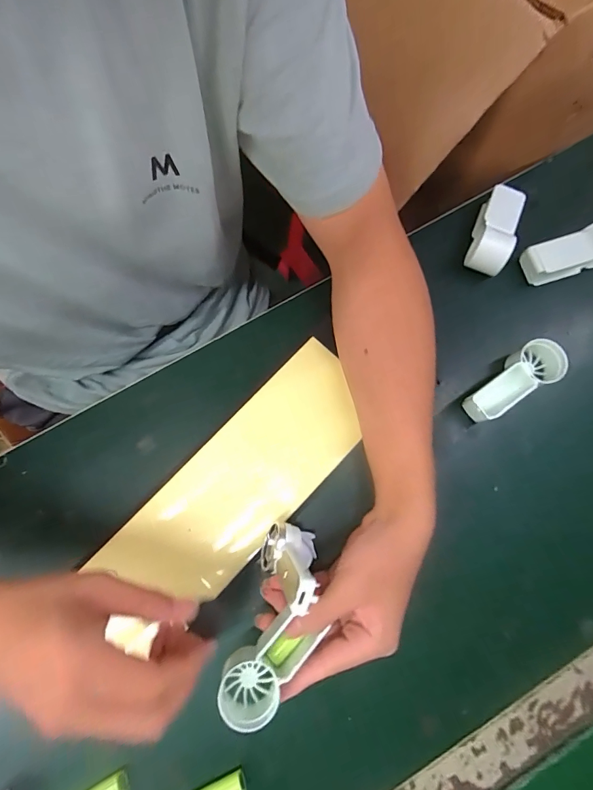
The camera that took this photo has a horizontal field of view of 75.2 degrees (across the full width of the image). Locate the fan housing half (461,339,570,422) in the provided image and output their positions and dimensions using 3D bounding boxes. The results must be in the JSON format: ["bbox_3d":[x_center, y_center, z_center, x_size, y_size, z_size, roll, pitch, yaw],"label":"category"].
[{"bbox_3d":[0.197,-0.013,0.359,0.094,0.039,0.039,-29,80,-5],"label":"fan housing half"}]

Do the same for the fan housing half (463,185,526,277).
[{"bbox_3d":[0.196,-0.163,0.383,0.033,0.046,0.091,22,80,5],"label":"fan housing half"}]

